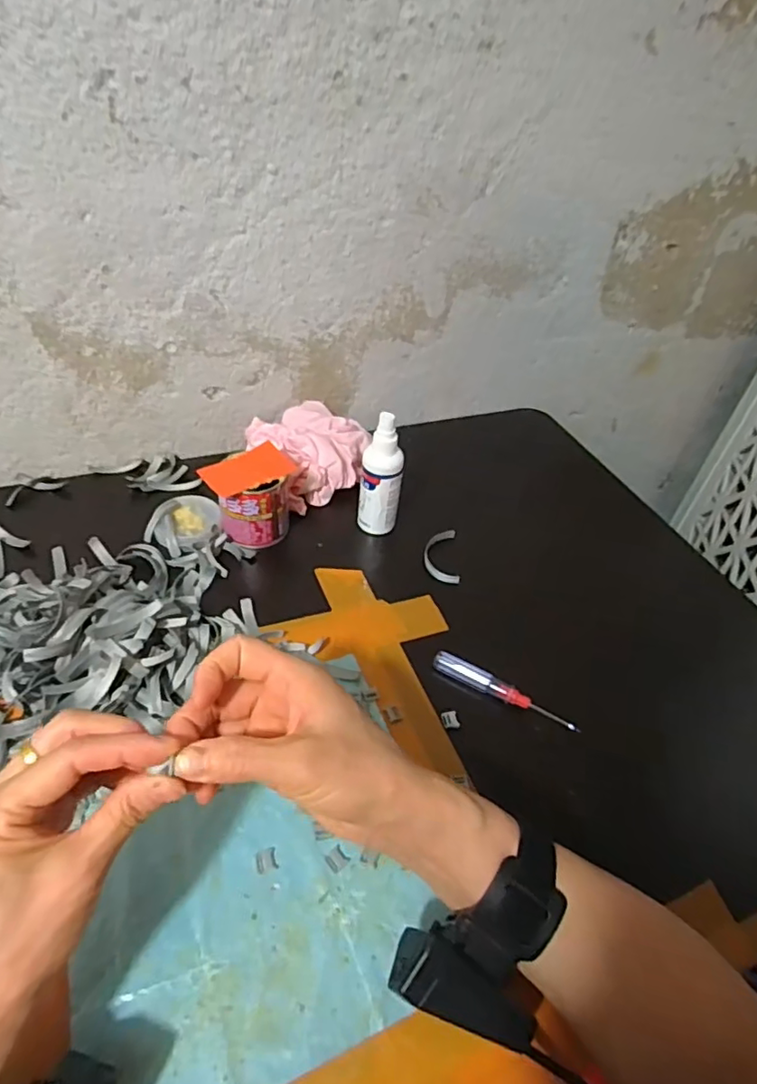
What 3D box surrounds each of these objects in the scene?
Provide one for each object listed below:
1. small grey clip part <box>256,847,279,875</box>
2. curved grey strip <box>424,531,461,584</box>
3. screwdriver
[{"bbox_3d":[-0.071,0.200,0.362,0.013,0.004,0.013,-13,46,-20],"label":"small grey clip part"},{"bbox_3d":[0.063,0.014,0.571,0.033,0.012,0.064,4,43,-3],"label":"curved grey strip"},{"bbox_3d":[0.100,0.118,0.460,0.119,0.016,0.015,26,46,20],"label":"screwdriver"}]

